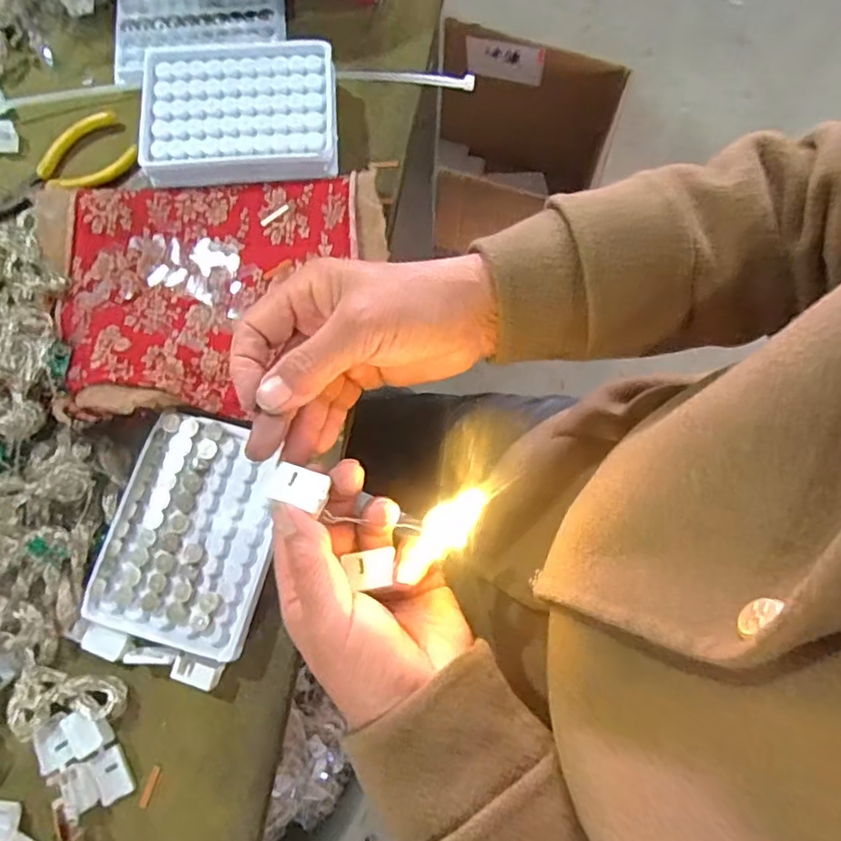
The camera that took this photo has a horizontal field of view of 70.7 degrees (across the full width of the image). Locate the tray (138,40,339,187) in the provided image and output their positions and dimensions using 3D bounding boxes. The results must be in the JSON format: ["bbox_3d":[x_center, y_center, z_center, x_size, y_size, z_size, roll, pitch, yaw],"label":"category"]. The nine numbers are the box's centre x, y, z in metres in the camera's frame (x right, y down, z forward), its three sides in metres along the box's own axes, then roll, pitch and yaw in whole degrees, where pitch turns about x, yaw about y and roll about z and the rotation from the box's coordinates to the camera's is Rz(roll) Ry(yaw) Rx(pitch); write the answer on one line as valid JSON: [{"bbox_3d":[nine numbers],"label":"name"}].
[{"bbox_3d":[-0.125,-0.214,0.414,0.130,0.024,0.097,-4,77,-2],"label":"tray"}]

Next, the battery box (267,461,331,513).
[{"bbox_3d":[-0.055,0.030,0.269,0.026,0.008,0.018,17,77,3],"label":"battery box"}]

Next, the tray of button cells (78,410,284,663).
[{"bbox_3d":[-0.135,0.065,0.351,0.093,0.007,0.127,15,77,3],"label":"tray of button cells"}]

